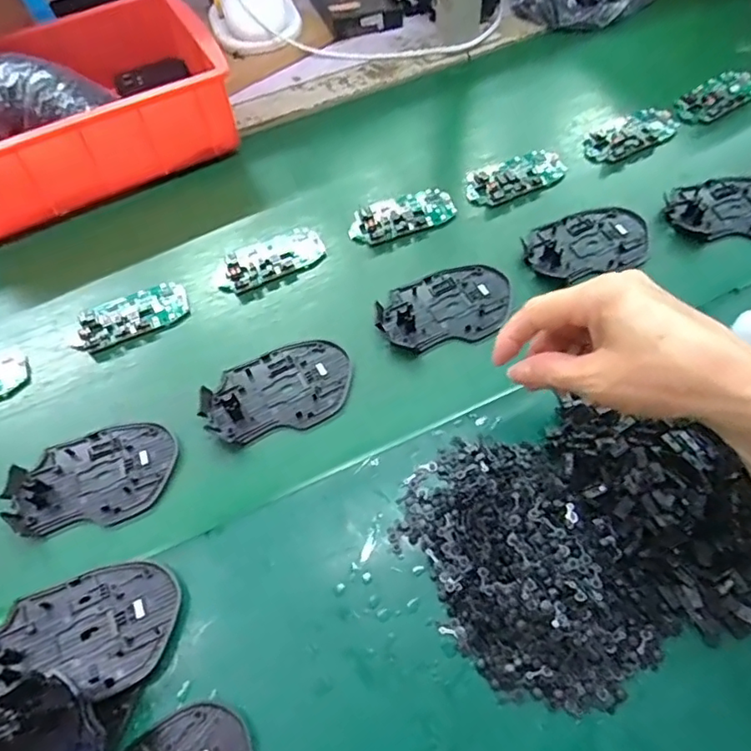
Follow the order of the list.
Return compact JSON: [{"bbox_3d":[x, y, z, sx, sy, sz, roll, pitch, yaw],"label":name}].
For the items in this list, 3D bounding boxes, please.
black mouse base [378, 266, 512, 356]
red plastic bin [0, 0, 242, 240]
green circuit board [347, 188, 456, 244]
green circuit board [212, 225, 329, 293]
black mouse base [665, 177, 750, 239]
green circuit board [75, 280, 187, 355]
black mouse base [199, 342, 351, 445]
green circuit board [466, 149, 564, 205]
[{"bbox_3d":[0.058,-0.059,0.458,0.111,0.011,0.073,-21,59,-9],"label":"black mouse base"},{"bbox_3d":[-0.304,-0.267,0.566,0.291,0.086,0.203,-26,60,-12],"label":"red plastic bin"},{"bbox_3d":[0.023,-0.151,0.522,0.099,0.007,0.054,-16,59,-6],"label":"green circuit board"},{"bbox_3d":[-0.096,-0.105,0.503,0.099,0.009,0.048,-24,60,-11],"label":"green circuit board"},{"bbox_3d":[0.316,-0.151,0.499,0.106,0.010,0.073,-1,58,3],"label":"black mouse base"},{"bbox_3d":[-0.208,-0.052,0.475,0.093,0.013,0.048,-24,60,-11],"label":"green circuit board"},{"bbox_3d":[-0.075,0.009,0.427,0.112,0.011,0.072,-14,59,-5],"label":"black mouse base"},{"bbox_3d":[0.135,-0.195,0.538,0.100,0.009,0.055,-20,59,-8],"label":"green circuit board"}]

